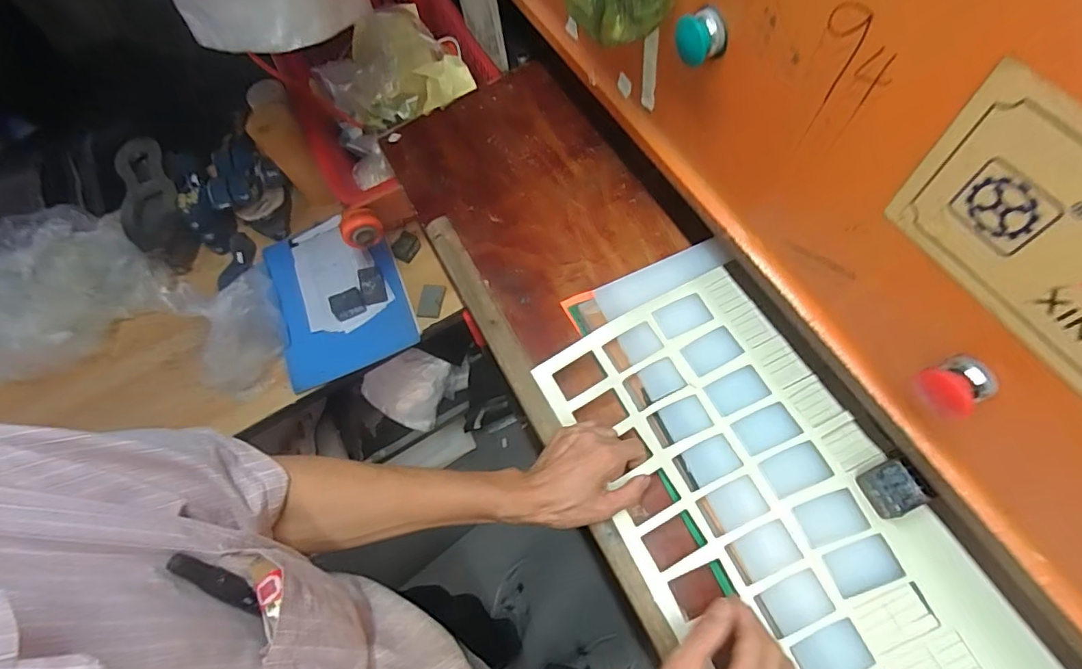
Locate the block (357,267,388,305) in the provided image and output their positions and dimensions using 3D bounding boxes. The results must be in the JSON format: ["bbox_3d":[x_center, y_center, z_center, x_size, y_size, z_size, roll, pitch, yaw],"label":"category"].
[{"bbox_3d":[-0.292,-0.084,0.907,0.044,0.016,0.060,-10,106,0],"label":"block"}]

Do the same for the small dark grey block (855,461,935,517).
[{"bbox_3d":[0.316,0.139,0.469,0.039,0.027,0.042,-24,65,-8],"label":"small dark grey block"}]

